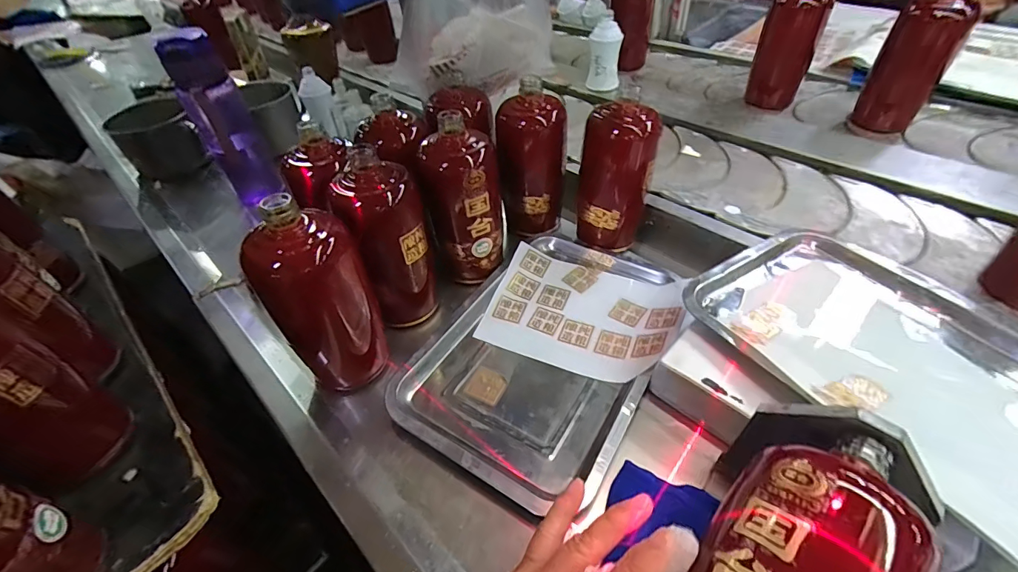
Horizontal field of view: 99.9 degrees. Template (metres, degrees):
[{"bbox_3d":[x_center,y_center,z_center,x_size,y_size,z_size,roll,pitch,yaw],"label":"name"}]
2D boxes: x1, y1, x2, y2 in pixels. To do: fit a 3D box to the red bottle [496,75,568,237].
[{"bbox_3d":[0.026,-0.149,0.531,0.073,0.177,0.076,-3,48,4],"label":"red bottle"}]

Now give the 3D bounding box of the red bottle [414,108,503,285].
[{"bbox_3d":[-0.049,-0.089,0.465,0.069,0.170,0.071,-3,48,4],"label":"red bottle"}]

